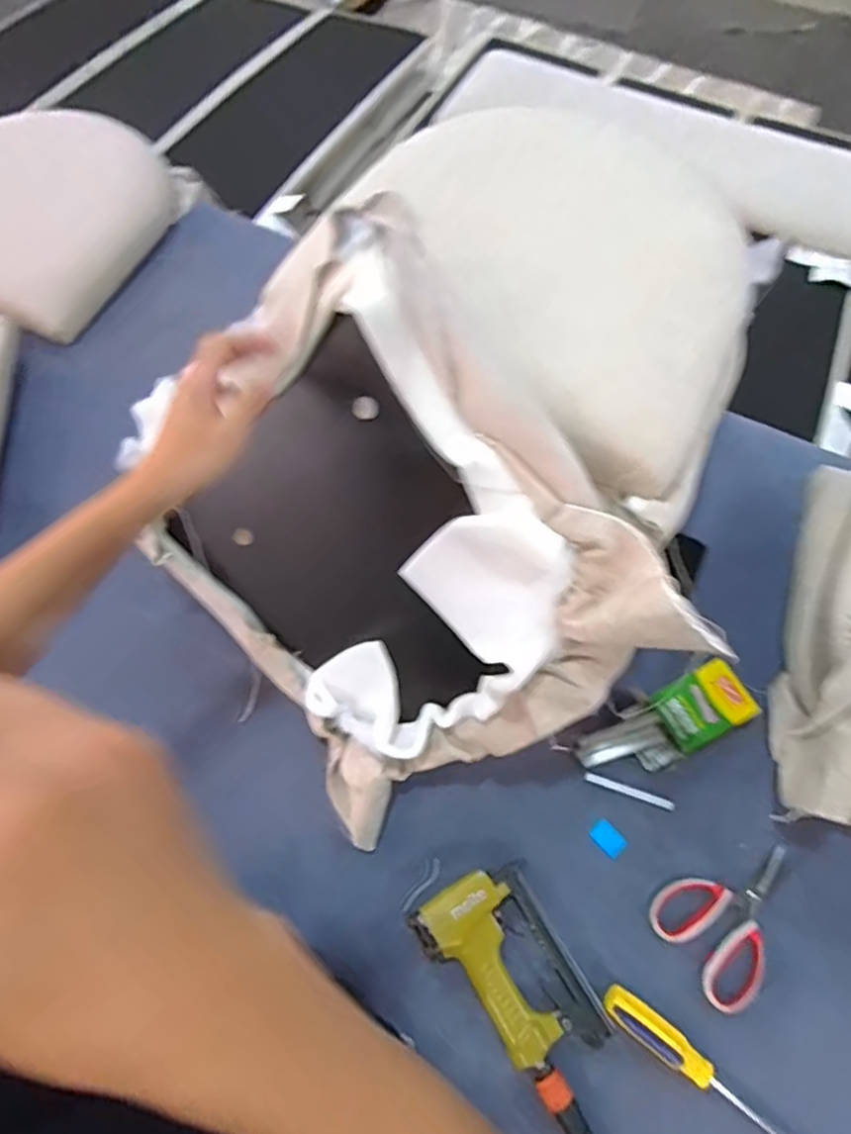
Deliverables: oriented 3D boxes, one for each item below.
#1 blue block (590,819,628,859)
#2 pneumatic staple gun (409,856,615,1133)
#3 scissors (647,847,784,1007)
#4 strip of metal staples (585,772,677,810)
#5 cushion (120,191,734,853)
[{"bbox_3d":[0.210,0.312,0.720,0.027,0.004,0.038,-39,72,-19],"label":"blue block"},{"bbox_3d":[0.108,0.434,0.636,0.129,0.038,0.255,-32,69,-16],"label":"pneumatic staple gun"},{"bbox_3d":[0.339,0.374,0.678,0.170,0.011,0.118,-33,70,-16],"label":"scissors"},{"bbox_3d":[0.243,0.266,0.743,0.105,0.004,0.012,19,65,7],"label":"strip of metal staples"},{"bbox_3d":[-0.038,0.001,0.628,0.443,0.447,0.080,51,34,1],"label":"cushion"}]

